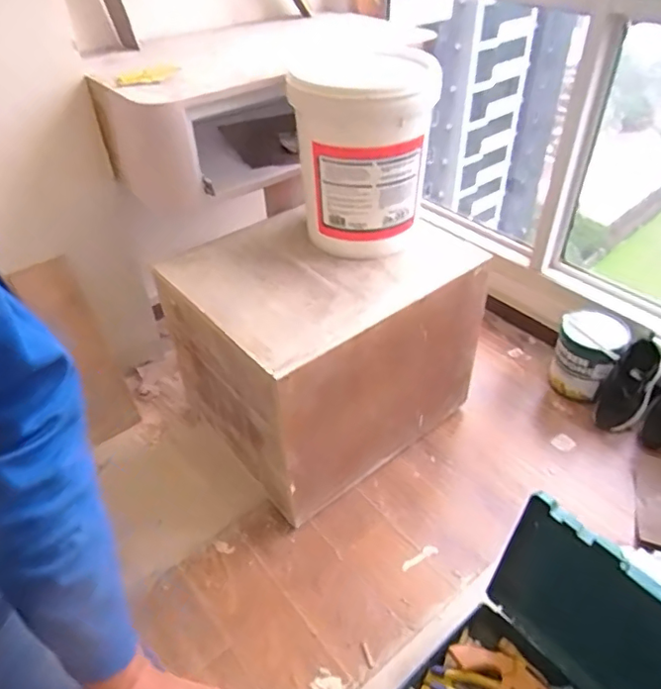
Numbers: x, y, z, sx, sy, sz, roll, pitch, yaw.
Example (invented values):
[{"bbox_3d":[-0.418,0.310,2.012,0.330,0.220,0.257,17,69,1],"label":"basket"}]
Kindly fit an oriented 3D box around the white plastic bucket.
[{"bbox_3d":[0.067,-0.422,1.250,0.291,0.361,0.284,-1,41,1],"label":"white plastic bucket"}]

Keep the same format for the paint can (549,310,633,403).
[{"bbox_3d":[0.753,0.030,1.636,0.175,0.234,0.189,-1,41,1],"label":"paint can"}]

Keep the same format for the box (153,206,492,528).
[{"bbox_3d":[-0.007,-0.016,1.409,0.614,0.476,0.517,-29,47,-28],"label":"box"}]

